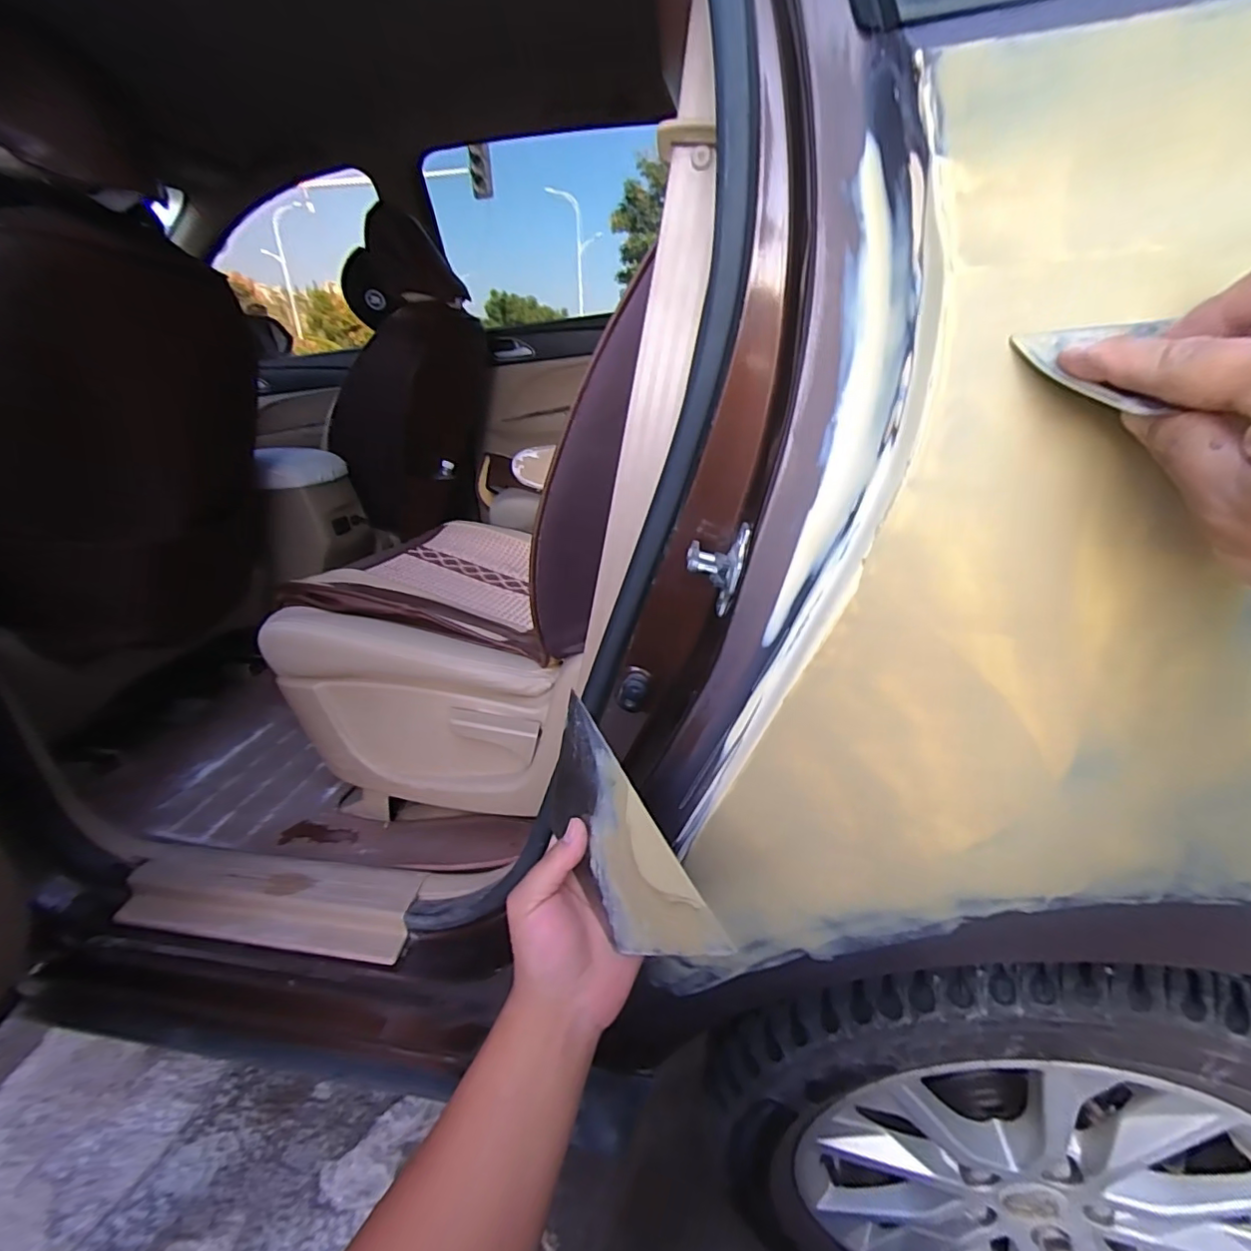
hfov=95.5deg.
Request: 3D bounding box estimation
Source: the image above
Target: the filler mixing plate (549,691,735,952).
[{"bbox_3d":[-0.007,0.144,0.369,0.012,0.099,0.165,-7,44,-38],"label":"filler mixing plate"}]

